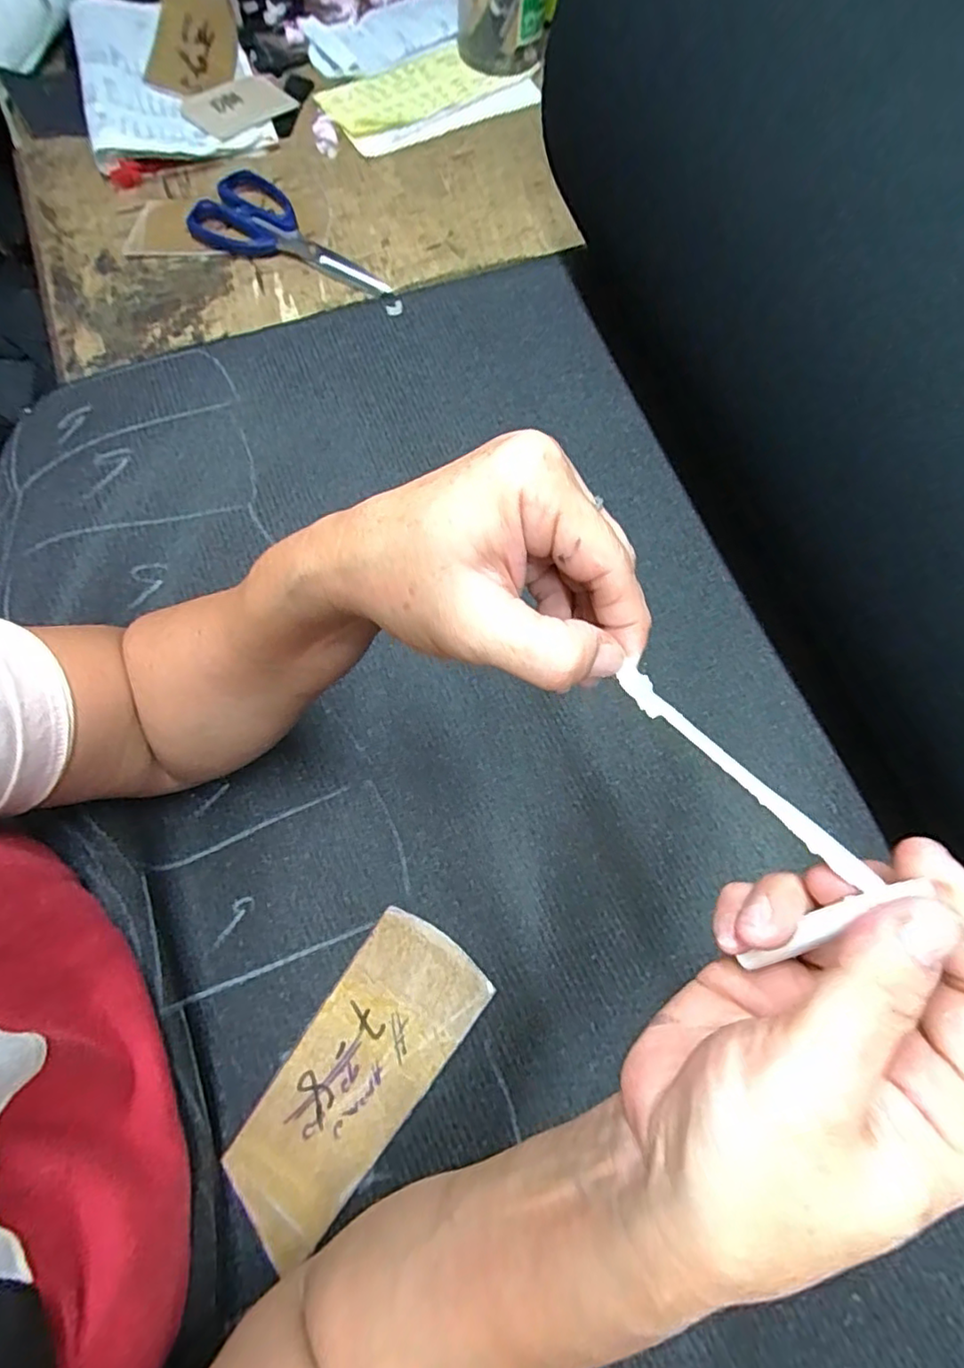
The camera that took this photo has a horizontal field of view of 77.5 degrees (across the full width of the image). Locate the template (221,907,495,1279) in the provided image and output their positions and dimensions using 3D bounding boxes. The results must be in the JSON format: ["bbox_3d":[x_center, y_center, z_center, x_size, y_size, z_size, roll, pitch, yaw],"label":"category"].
[{"bbox_3d":[-0.065,0.207,0.318,0.070,0.004,0.160,32,74,11],"label":"template"}]

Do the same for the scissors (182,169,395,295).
[{"bbox_3d":[-0.153,-0.392,0.517,0.182,0.023,0.091,23,73,8],"label":"scissors"}]

